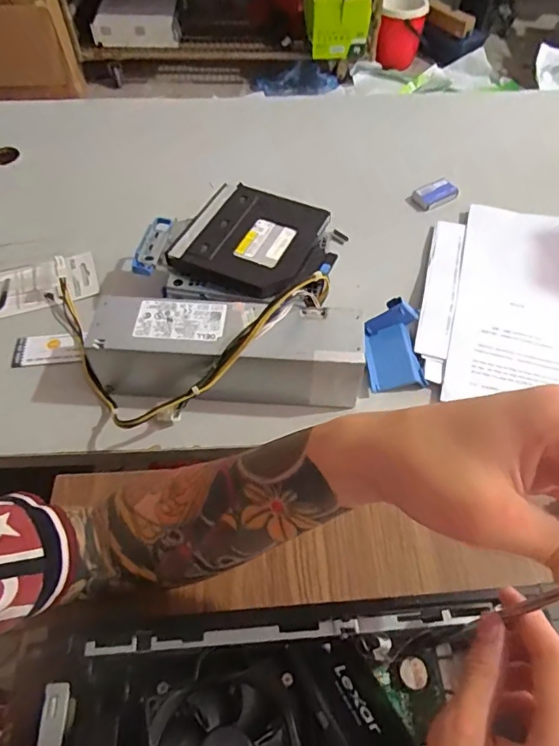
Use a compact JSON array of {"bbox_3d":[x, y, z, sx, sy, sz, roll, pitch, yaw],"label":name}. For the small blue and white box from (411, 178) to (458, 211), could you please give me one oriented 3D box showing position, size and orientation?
[{"bbox_3d":[0.198,-0.227,0.645,0.058,0.012,0.033,-27,60,-18],"label":"small blue and white box"}]

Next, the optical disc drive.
[{"bbox_3d":[-0.029,-0.143,0.540,0.136,0.013,0.138,23,59,14],"label":"optical disc drive"}]

